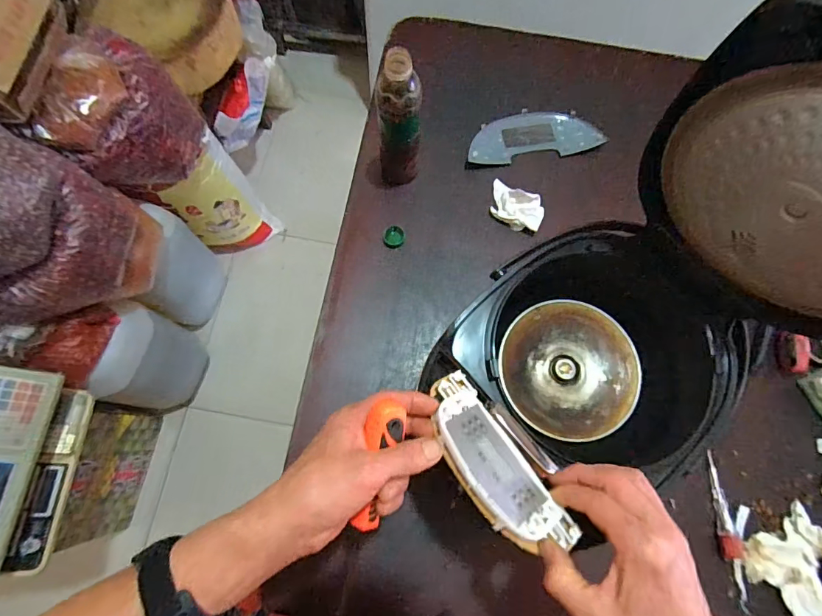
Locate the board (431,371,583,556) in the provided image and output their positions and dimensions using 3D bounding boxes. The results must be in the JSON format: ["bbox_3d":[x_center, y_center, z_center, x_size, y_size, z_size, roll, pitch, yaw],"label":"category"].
[{"bbox_3d":[0.067,0.130,0.380,0.063,0.017,0.162,-16,60,-40],"label":"board"}]

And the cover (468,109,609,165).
[{"bbox_3d":[0.195,-0.278,0.730,0.211,0.025,0.076,-9,74,-4],"label":"cover"}]

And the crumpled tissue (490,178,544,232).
[{"bbox_3d":[0.156,-0.154,0.684,0.097,0.047,0.050,39,76,9],"label":"crumpled tissue"}]

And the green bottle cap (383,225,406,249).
[{"bbox_3d":[-0.025,-0.106,0.678,0.032,0.010,0.034,1,74,-2],"label":"green bottle cap"}]

